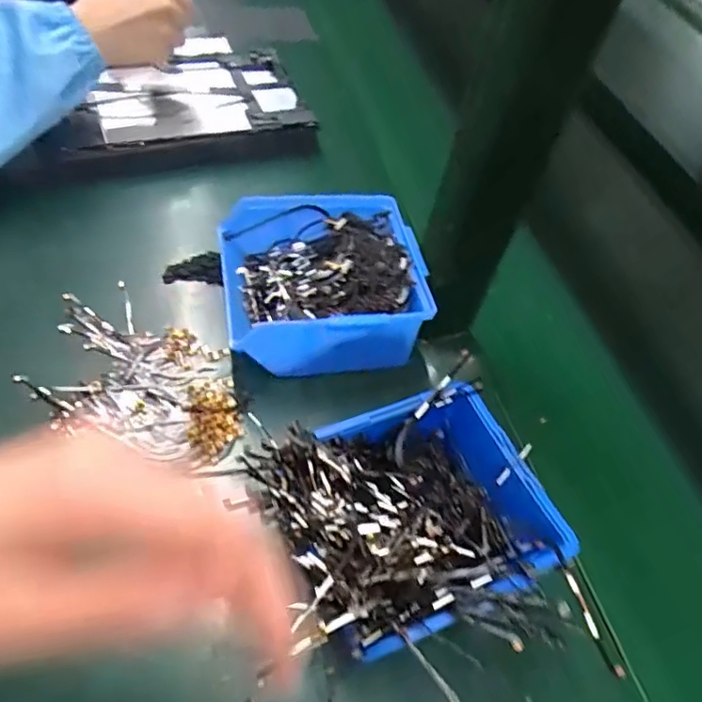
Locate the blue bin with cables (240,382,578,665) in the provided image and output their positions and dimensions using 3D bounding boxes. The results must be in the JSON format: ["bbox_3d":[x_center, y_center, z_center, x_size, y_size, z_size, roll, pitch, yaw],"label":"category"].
[{"bbox_3d":[0.032,0.098,0.321,0.149,0.063,0.126,-17,58,-22],"label":"blue bin with cables"}]

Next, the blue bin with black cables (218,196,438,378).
[{"bbox_3d":[-0.022,-0.048,0.432,0.137,0.063,0.137,-3,54,-13],"label":"blue bin with black cables"}]

